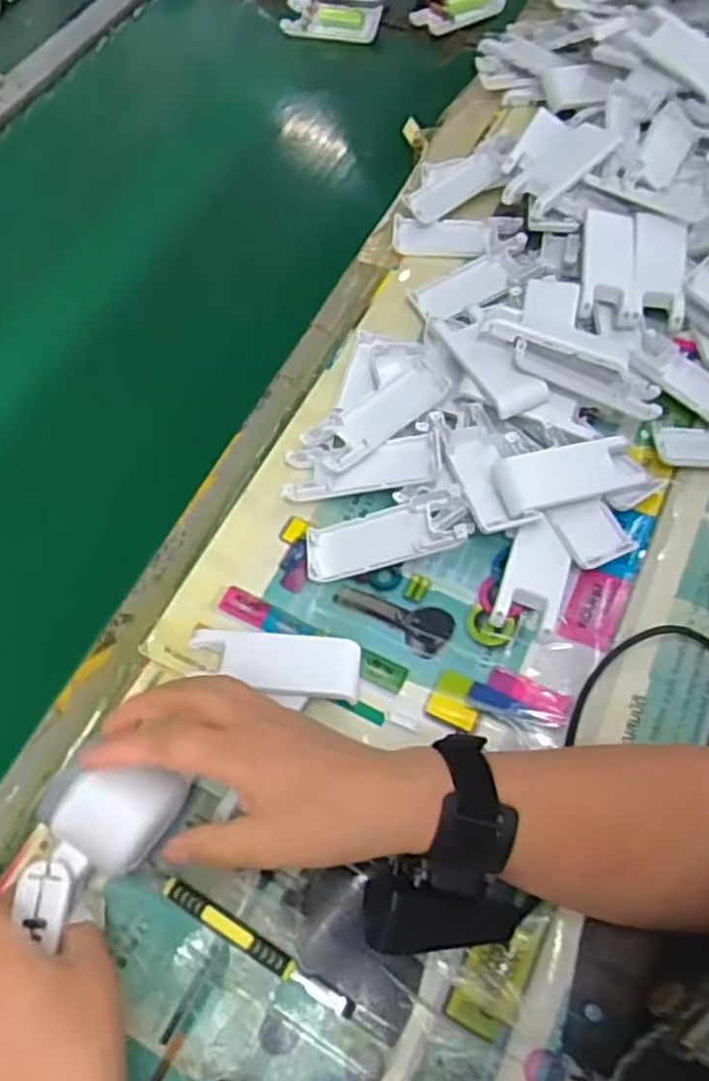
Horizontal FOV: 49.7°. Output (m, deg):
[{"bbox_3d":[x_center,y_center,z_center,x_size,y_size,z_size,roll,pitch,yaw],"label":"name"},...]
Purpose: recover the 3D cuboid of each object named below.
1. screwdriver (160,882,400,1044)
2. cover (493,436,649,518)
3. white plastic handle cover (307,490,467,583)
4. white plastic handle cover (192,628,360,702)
[{"bbox_3d":[-0.040,0.212,0.389,0.137,0.008,0.014,27,66,15],"label":"screwdriver"},{"bbox_3d":[0.140,-0.044,0.497,0.098,0.009,0.043,-14,62,-6],"label":"cover"},{"bbox_3d":[0.018,-0.003,0.484,0.105,0.010,0.041,-14,60,22],"label":"white plastic handle cover"},{"bbox_3d":[-0.047,0.073,0.456,0.101,0.020,0.035,7,62,5],"label":"white plastic handle cover"}]

